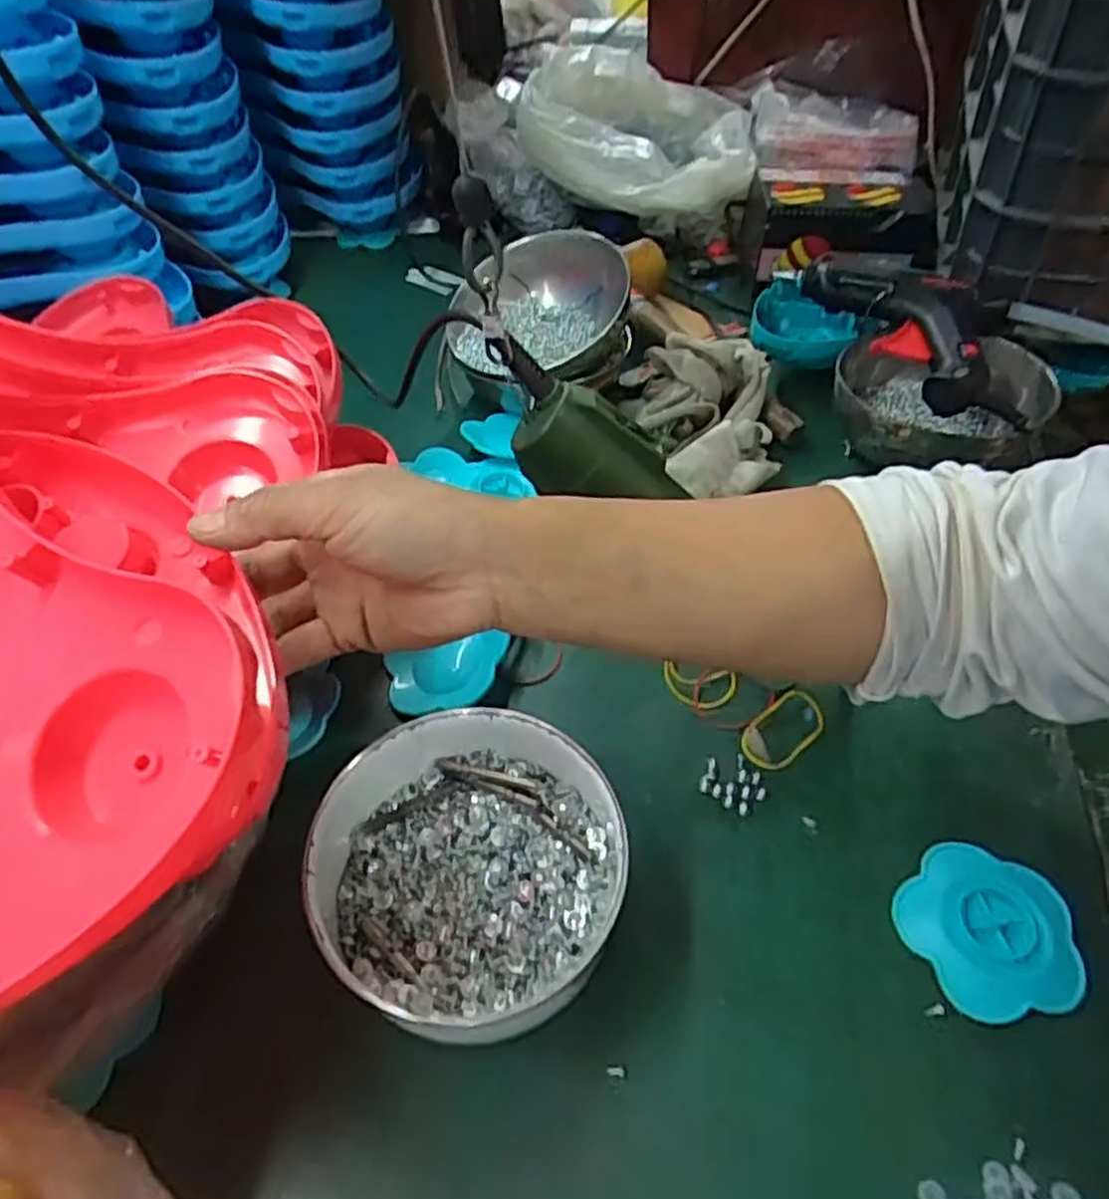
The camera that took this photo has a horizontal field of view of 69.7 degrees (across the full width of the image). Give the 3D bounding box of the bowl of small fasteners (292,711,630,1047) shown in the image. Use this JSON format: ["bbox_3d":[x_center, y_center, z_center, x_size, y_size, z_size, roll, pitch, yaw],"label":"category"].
[{"bbox_3d":[-0.042,0.126,0.372,0.141,0.055,0.144,-2,48,2],"label":"bowl of small fasteners"}]

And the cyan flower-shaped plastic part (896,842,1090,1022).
[{"bbox_3d":[0.206,0.156,0.382,0.076,0.017,0.080,-2,48,2],"label":"cyan flower-shaped plastic part"}]

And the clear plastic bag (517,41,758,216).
[{"bbox_3d":[0.077,-0.452,0.780,0.218,0.111,0.111,-5,48,-1],"label":"clear plastic bag"}]

